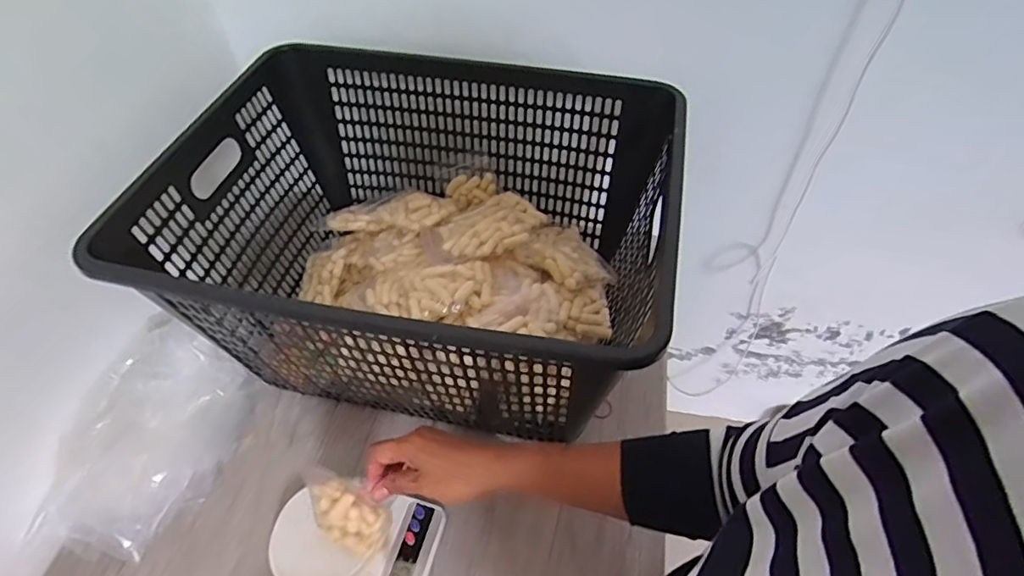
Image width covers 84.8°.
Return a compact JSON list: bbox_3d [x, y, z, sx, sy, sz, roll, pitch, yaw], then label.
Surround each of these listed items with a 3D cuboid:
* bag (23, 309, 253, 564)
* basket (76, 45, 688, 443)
[{"bbox_3d":[-0.426,0.180,0.656,0.134,0.138,0.245,20,54,16],"label":"bag"},{"bbox_3d":[-0.101,-0.047,0.709,0.545,0.290,0.420,9,52,8],"label":"basket"}]

